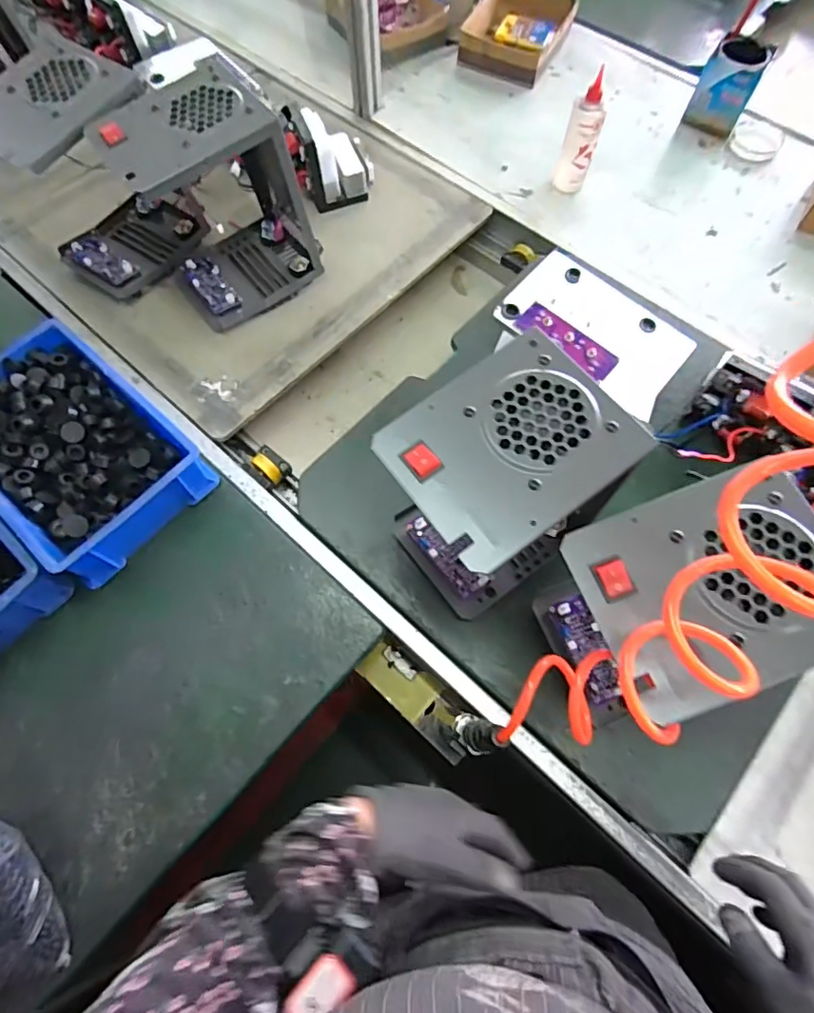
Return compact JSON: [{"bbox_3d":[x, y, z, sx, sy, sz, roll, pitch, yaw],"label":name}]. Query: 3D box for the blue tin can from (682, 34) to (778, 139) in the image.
[{"bbox_3d":[0.572,-0.750,0.958,0.091,0.114,0.102,27,71,11],"label":"blue tin can"}]

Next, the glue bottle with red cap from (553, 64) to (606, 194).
[{"bbox_3d":[0.277,-0.581,0.850,0.052,0.152,0.042,19,69,8],"label":"glue bottle with red cap"}]

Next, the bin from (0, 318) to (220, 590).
[{"bbox_3d":[-0.412,-0.070,0.655,0.299,0.088,0.195,40,73,15],"label":"bin"}]

